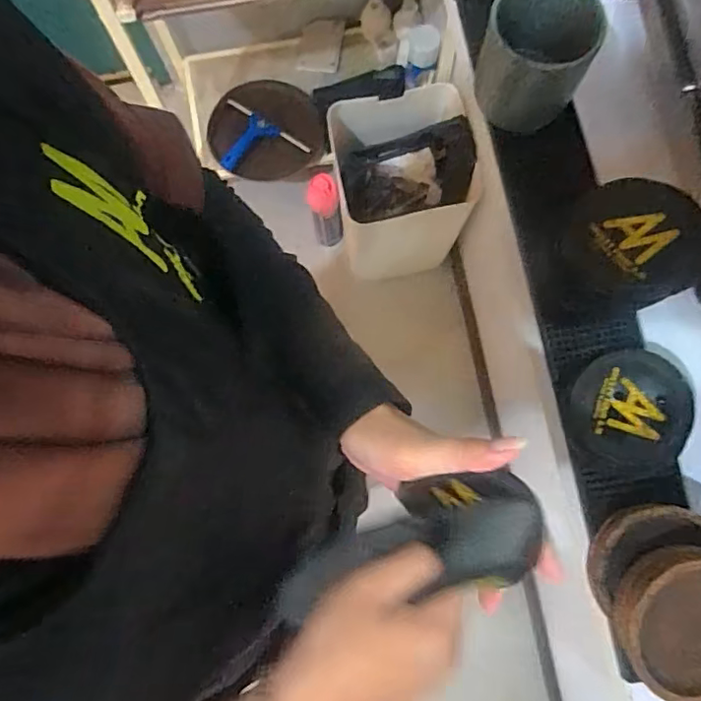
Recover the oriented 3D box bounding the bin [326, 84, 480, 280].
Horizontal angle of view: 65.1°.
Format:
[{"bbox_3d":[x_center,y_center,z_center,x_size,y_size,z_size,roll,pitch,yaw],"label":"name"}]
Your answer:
[{"bbox_3d":[0.109,-0.353,1.253,0.272,0.377,0.273,-9,80,0],"label":"bin"}]

